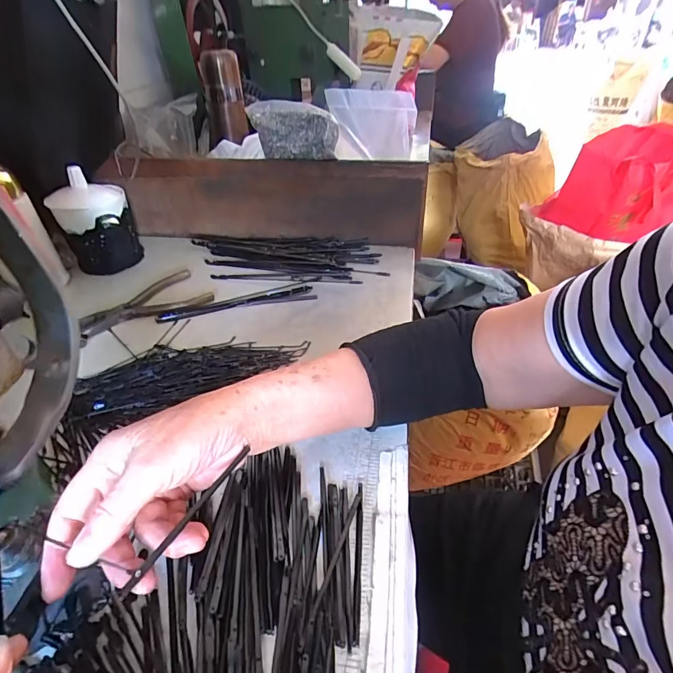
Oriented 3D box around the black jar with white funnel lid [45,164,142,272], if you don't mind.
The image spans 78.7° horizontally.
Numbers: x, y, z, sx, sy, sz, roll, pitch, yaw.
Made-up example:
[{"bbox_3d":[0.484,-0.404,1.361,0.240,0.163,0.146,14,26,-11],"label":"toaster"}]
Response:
[{"bbox_3d":[-0.310,-0.147,0.541,0.081,0.116,0.074,-1,39,1],"label":"black jar with white funnel lid"}]

